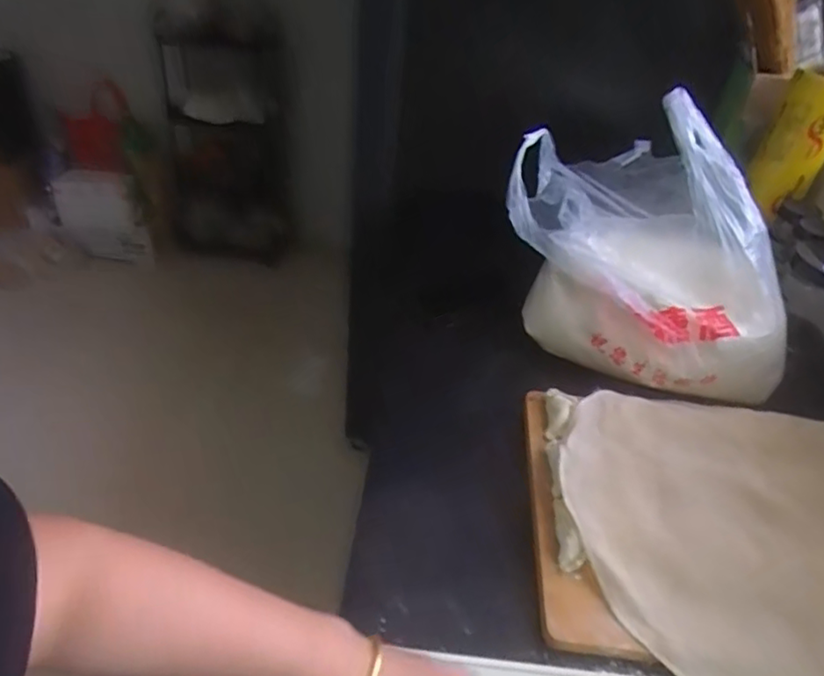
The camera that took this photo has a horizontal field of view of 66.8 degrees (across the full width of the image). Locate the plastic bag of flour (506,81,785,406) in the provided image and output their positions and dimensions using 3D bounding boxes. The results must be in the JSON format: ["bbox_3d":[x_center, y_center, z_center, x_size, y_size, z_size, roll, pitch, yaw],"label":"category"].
[{"bbox_3d":[0.290,-0.105,0.753,0.217,0.255,0.341,-24,48,-29],"label":"plastic bag of flour"}]

